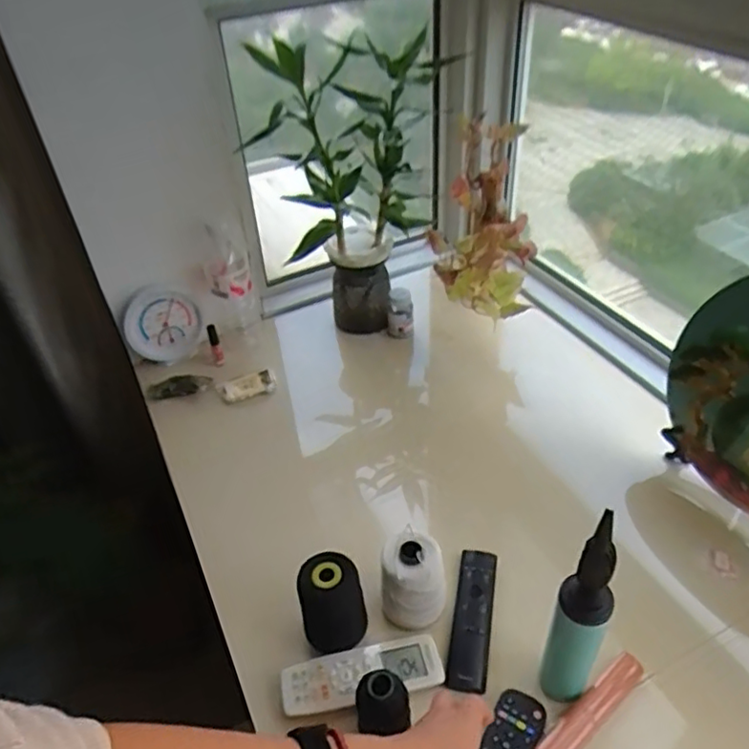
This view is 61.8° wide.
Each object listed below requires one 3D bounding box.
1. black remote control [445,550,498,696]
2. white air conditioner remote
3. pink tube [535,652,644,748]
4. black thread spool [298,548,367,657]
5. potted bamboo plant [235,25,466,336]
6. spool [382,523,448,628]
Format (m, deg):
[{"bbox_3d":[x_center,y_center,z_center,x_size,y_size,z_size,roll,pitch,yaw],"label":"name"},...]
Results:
[{"bbox_3d":[0.108,0.261,0.682,0.041,0.018,0.157,6,42,12],"label":"black remote control"},{"bbox_3d":[-0.012,0.302,0.631,0.160,0.019,0.054,-12,41,-9],"label":"white air conditioner remote"},{"bbox_3d":[0.207,0.323,0.601,0.139,0.020,0.028,-31,47,-27],"label":"pink tube"},{"bbox_3d":[-0.042,0.232,0.633,0.065,0.093,0.064,-16,42,-13],"label":"black thread spool"},{"bbox_3d":[-0.026,-0.294,0.994,0.200,0.429,0.337,15,45,21],"label":"potted bamboo plant"},{"bbox_3d":[0.042,0.218,0.663,0.069,0.097,0.062,-9,41,-5],"label":"spool"}]

